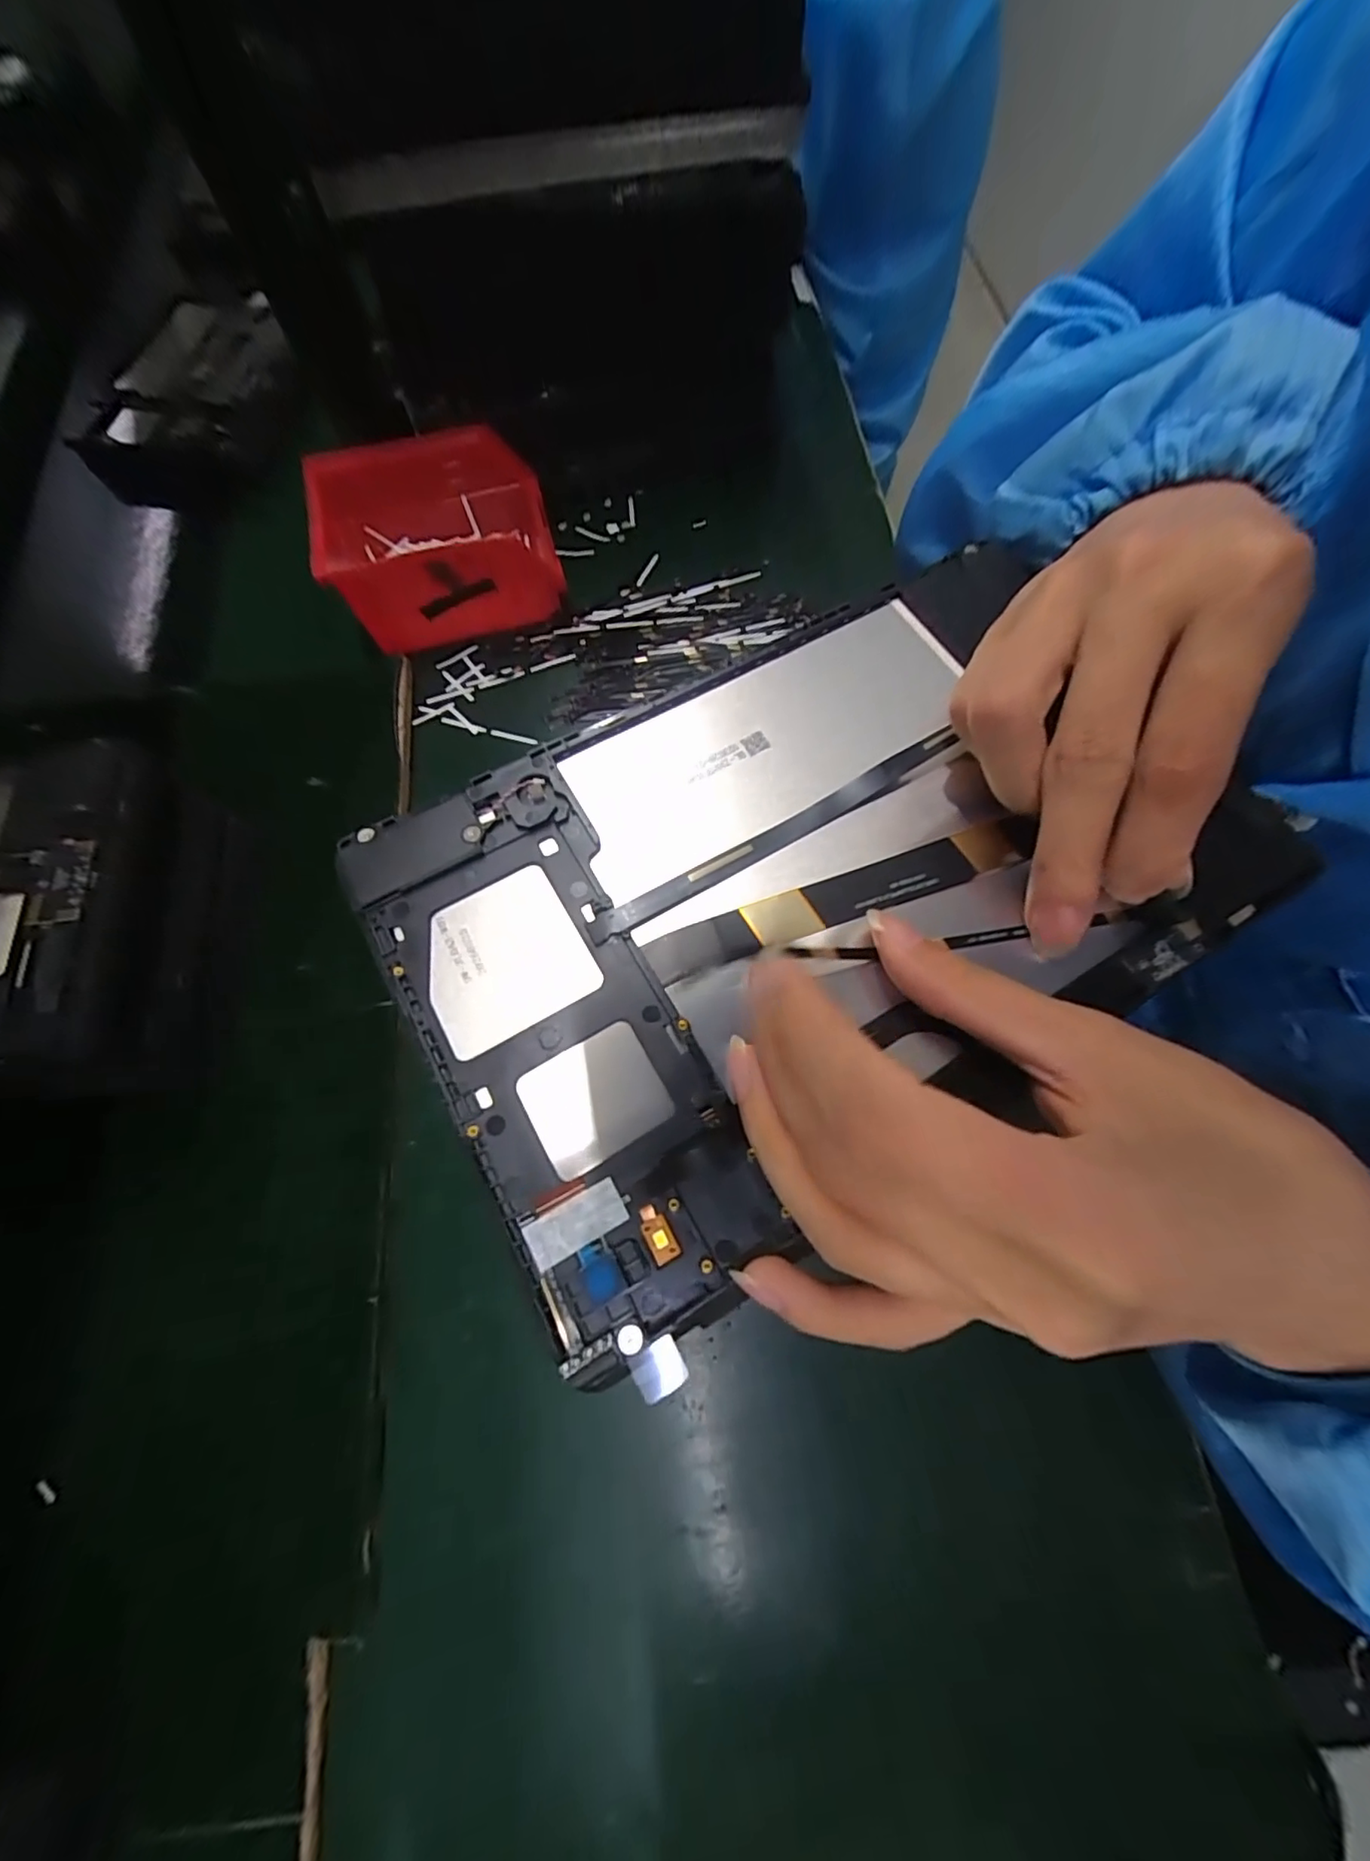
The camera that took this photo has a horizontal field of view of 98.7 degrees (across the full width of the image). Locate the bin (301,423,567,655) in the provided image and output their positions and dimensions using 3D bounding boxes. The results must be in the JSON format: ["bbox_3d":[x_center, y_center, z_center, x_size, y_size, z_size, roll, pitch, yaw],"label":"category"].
[{"bbox_3d":[-0.163,-0.256,0.394,0.147,0.073,0.107,-15,71,-3],"label":"bin"}]

